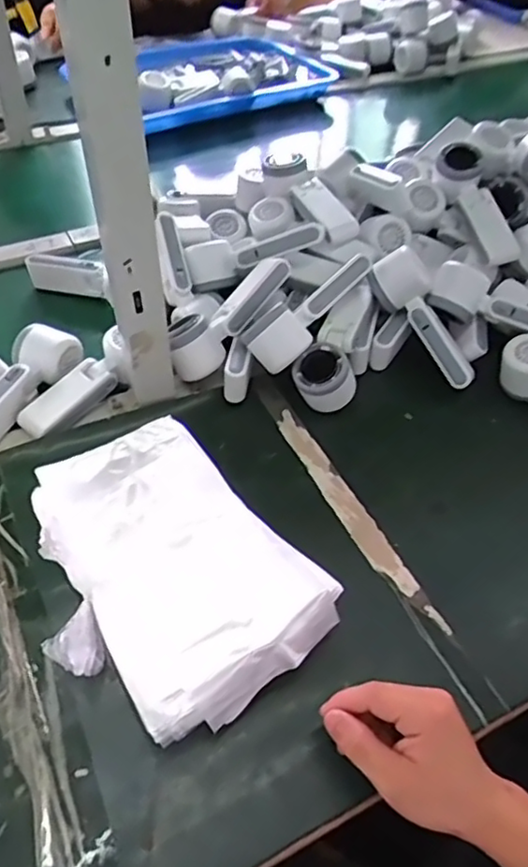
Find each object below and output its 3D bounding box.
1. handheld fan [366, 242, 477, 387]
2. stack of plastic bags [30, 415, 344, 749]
[{"bbox_3d":[0.184,-0.128,0.685,0.053,0.058,0.167,-29,85,-25],"label":"handheld fan"},{"bbox_3d":[-0.080,0.115,0.507,0.182,0.064,0.239,-36,60,-28],"label":"stack of plastic bags"}]

